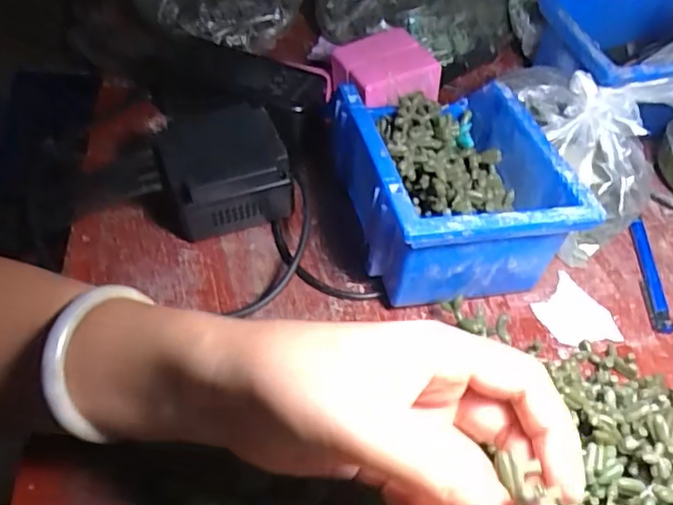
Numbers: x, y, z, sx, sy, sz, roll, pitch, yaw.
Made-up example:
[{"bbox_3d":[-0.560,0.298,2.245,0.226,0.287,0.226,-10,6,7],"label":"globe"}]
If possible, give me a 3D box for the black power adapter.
[{"bbox_3d":[-0.079,-0.057,0.406,0.083,0.054,0.078,-9,47,-12],"label":"black power adapter"}]

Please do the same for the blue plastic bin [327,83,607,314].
[{"bbox_3d":[0.070,-0.046,0.388,0.122,0.083,0.158,-9,47,-12],"label":"blue plastic bin"}]

